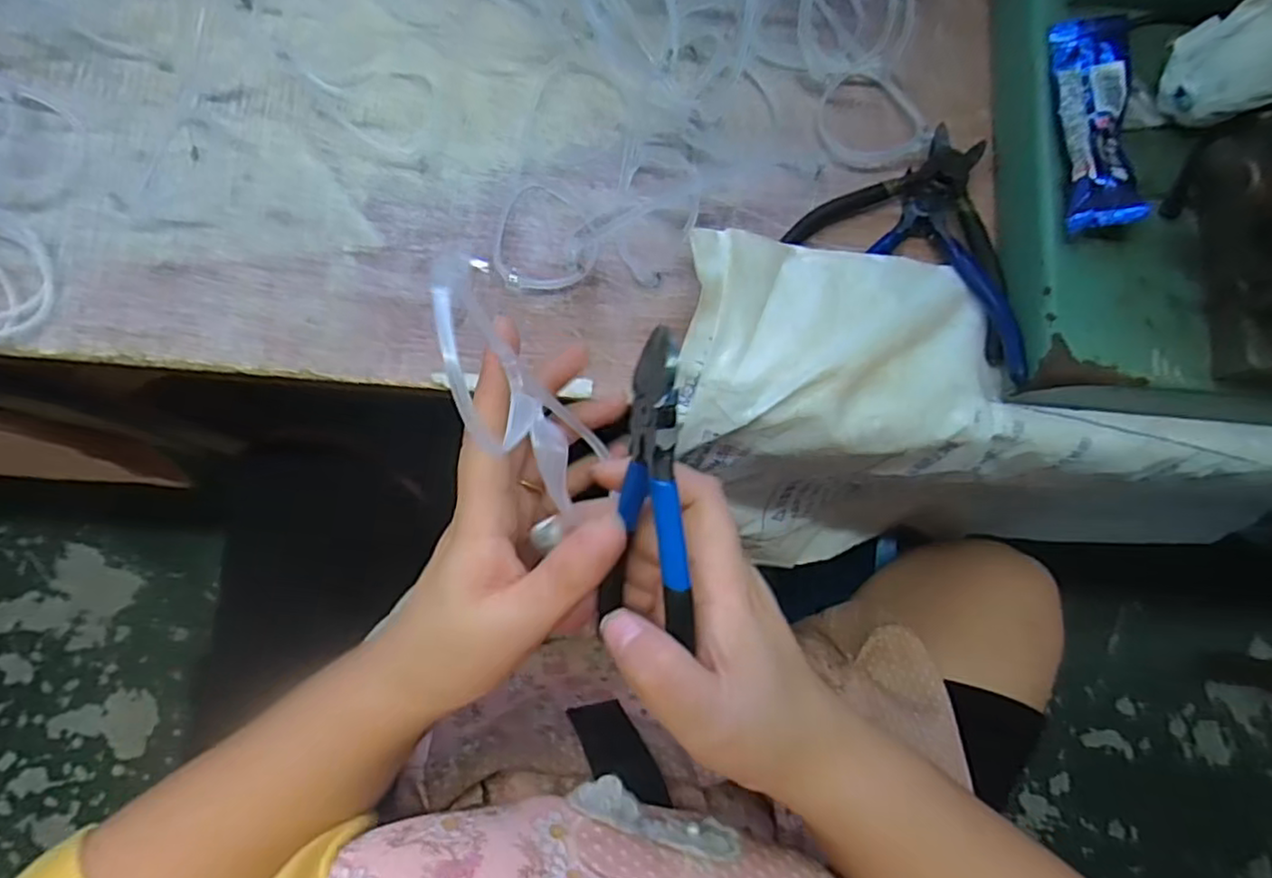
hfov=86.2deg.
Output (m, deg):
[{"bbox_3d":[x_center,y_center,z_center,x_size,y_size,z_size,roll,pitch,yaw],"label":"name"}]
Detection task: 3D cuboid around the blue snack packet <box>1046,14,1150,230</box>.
[{"bbox_3d":[0.215,-0.149,0.320,0.029,0.020,0.113,6,78,0],"label":"blue snack packet"}]

